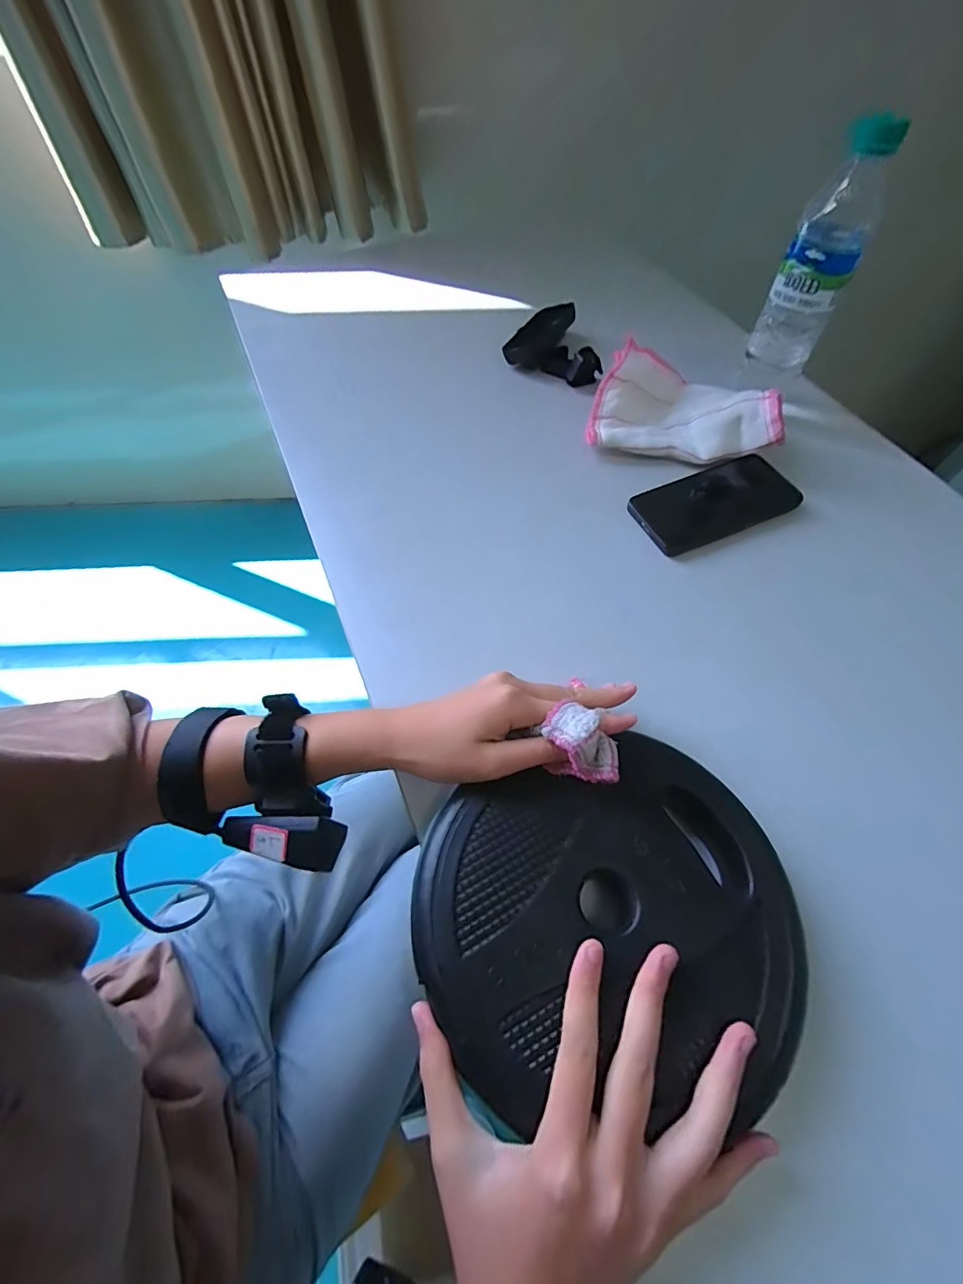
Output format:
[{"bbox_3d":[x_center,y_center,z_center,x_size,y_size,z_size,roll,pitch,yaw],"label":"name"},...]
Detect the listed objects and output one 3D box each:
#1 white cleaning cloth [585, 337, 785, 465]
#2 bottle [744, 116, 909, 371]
[{"bbox_3d":[0.201,-0.242,0.505,0.170,0.053,0.115,12,60,7],"label":"white cleaning cloth"},{"bbox_3d":[0.302,-0.338,0.447,0.058,0.170,0.053,26,63,15],"label":"bottle"}]

